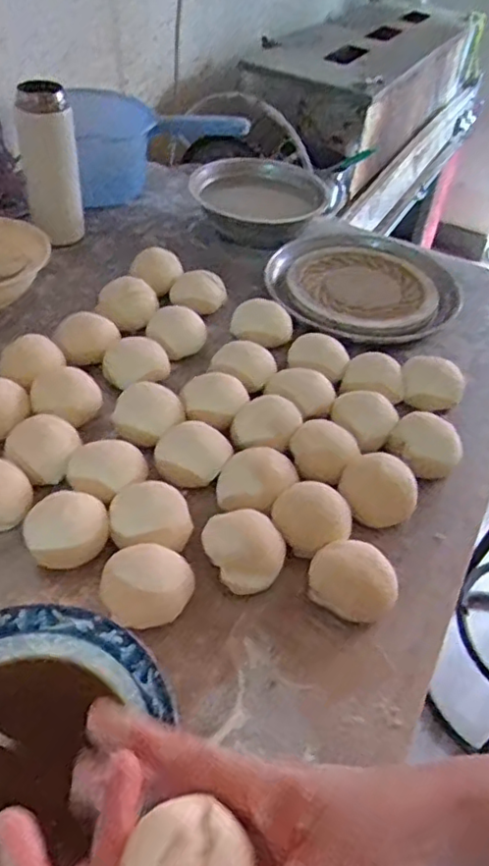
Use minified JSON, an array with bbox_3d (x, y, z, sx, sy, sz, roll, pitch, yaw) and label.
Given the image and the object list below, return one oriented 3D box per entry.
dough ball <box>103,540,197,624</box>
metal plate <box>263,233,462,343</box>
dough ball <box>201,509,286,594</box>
[{"bbox_3d":[-0.068,0.110,0.449,0.062,0.042,0.053,2,45,-4],"label":"dough ball"},{"bbox_3d":[0.145,-0.186,0.782,0.221,0.026,0.211,3,45,-3],"label":"metal plate"},{"bbox_3d":[-0.001,0.091,0.479,0.060,0.038,0.059,3,45,-3],"label":"dough ball"}]

